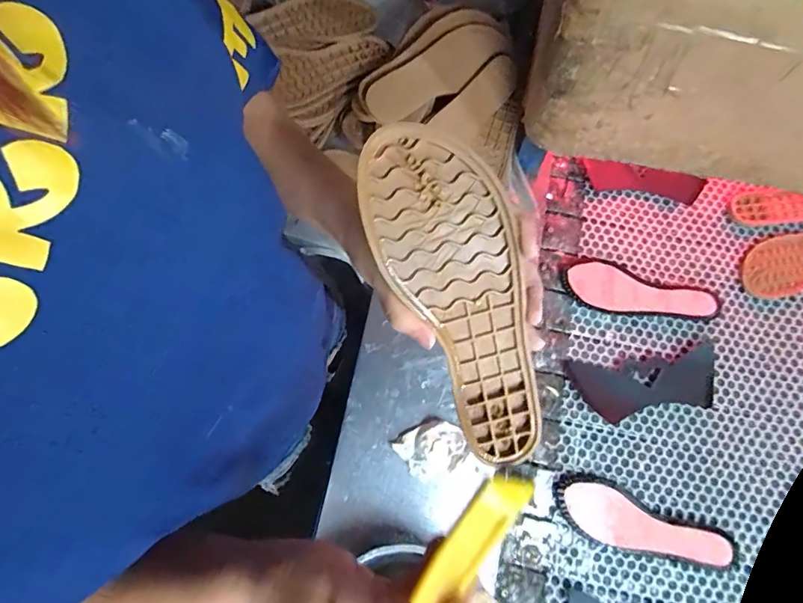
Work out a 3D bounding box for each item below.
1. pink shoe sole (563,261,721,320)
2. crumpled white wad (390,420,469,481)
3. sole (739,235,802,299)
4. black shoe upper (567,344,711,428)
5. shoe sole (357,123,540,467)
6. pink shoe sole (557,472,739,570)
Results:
[{"bbox_3d":[0.366,-0.009,0.680,0.220,0.016,0.074,17,74,4],"label":"pink shoe sole"},{"bbox_3d":[0.041,0.198,0.591,0.085,0.030,0.068,-28,76,-7],"label":"crumpled white wad"},{"bbox_3d":[0.640,-0.076,0.690,0.226,0.035,0.086,-22,75,-7],"label":"sole"},{"bbox_3d":[0.358,0.121,0.650,0.213,0.010,0.091,-6,68,-2],"label":"black shoe upper"},{"bbox_3d":[0.044,0.005,0.293,0.079,0.016,0.237,-24,108,-7],"label":"shoe sole"},{"bbox_3d":[0.321,0.305,0.594,0.234,0.015,0.075,24,75,6],"label":"pink shoe sole"}]

